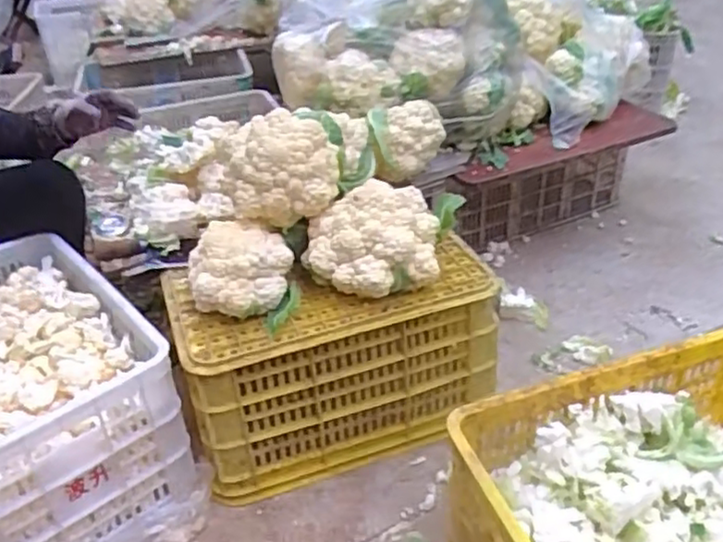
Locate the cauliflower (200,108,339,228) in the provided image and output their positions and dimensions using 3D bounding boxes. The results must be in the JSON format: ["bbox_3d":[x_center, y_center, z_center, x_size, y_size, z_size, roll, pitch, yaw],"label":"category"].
[{"bbox_3d":[-0.133,-0.164,1.099,0.184,0.137,0.138,7,36,14],"label":"cauliflower"}]

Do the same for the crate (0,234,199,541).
[{"bbox_3d":[-0.545,0.199,1.120,0.352,0.251,0.538,-26,42,-31],"label":"crate"}]

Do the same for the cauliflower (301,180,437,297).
[{"bbox_3d":[0.019,-0.044,1.088,0.207,0.143,0.155,-18,37,-20],"label":"cauliflower"}]

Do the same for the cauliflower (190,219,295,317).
[{"bbox_3d":[-0.189,-0.002,1.074,0.159,0.108,0.151,-8,35,-7],"label":"cauliflower"}]

